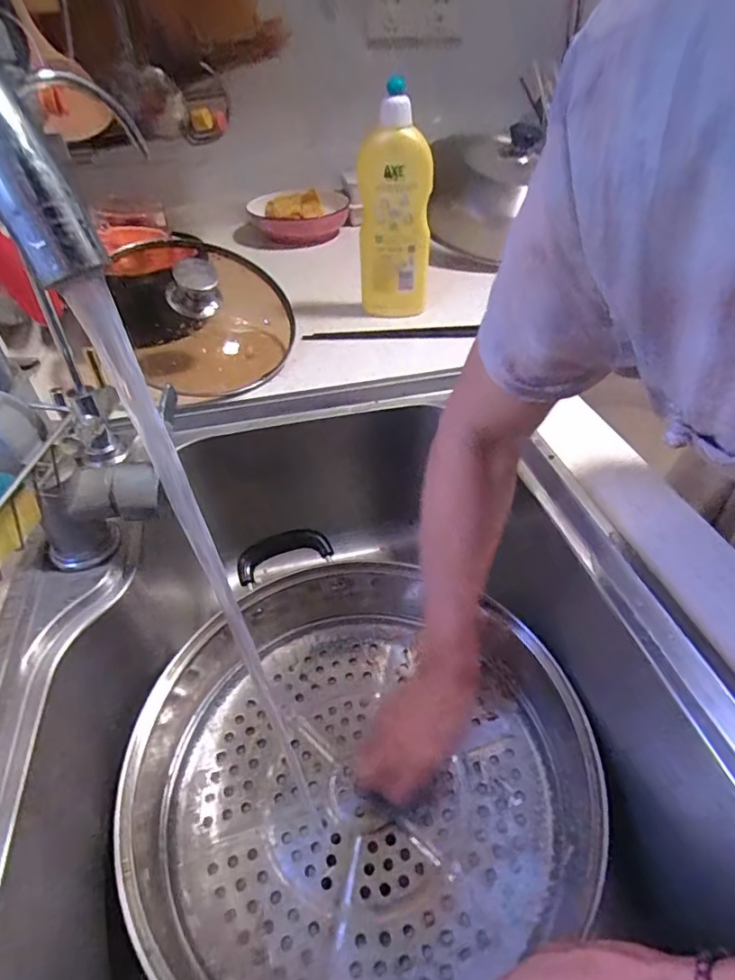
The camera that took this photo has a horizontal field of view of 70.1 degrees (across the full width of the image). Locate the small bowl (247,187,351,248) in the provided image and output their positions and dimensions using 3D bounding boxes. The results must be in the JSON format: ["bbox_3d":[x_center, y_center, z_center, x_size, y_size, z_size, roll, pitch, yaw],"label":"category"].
[{"bbox_3d":[-0.120,-0.502,0.957,0.169,0.066,0.155,-1,43,1],"label":"small bowl"}]

